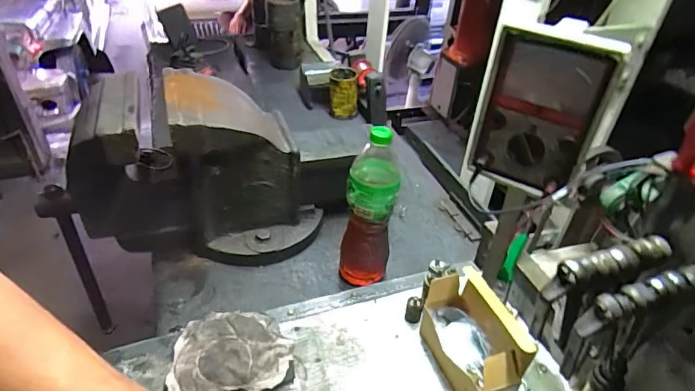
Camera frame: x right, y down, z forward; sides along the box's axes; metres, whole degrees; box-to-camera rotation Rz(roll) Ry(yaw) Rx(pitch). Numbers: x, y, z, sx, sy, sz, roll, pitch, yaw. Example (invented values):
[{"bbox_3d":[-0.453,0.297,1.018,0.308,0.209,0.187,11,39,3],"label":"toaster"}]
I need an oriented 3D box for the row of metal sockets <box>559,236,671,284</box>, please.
[{"bbox_3d":[0.246,0.057,0.419,0.119,0.018,0.020,-12,40,-18],"label":"row of metal sockets"}]

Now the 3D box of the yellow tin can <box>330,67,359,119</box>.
[{"bbox_3d":[-0.010,-0.253,1.159,0.069,0.112,0.077,1,38,-2],"label":"yellow tin can"}]

